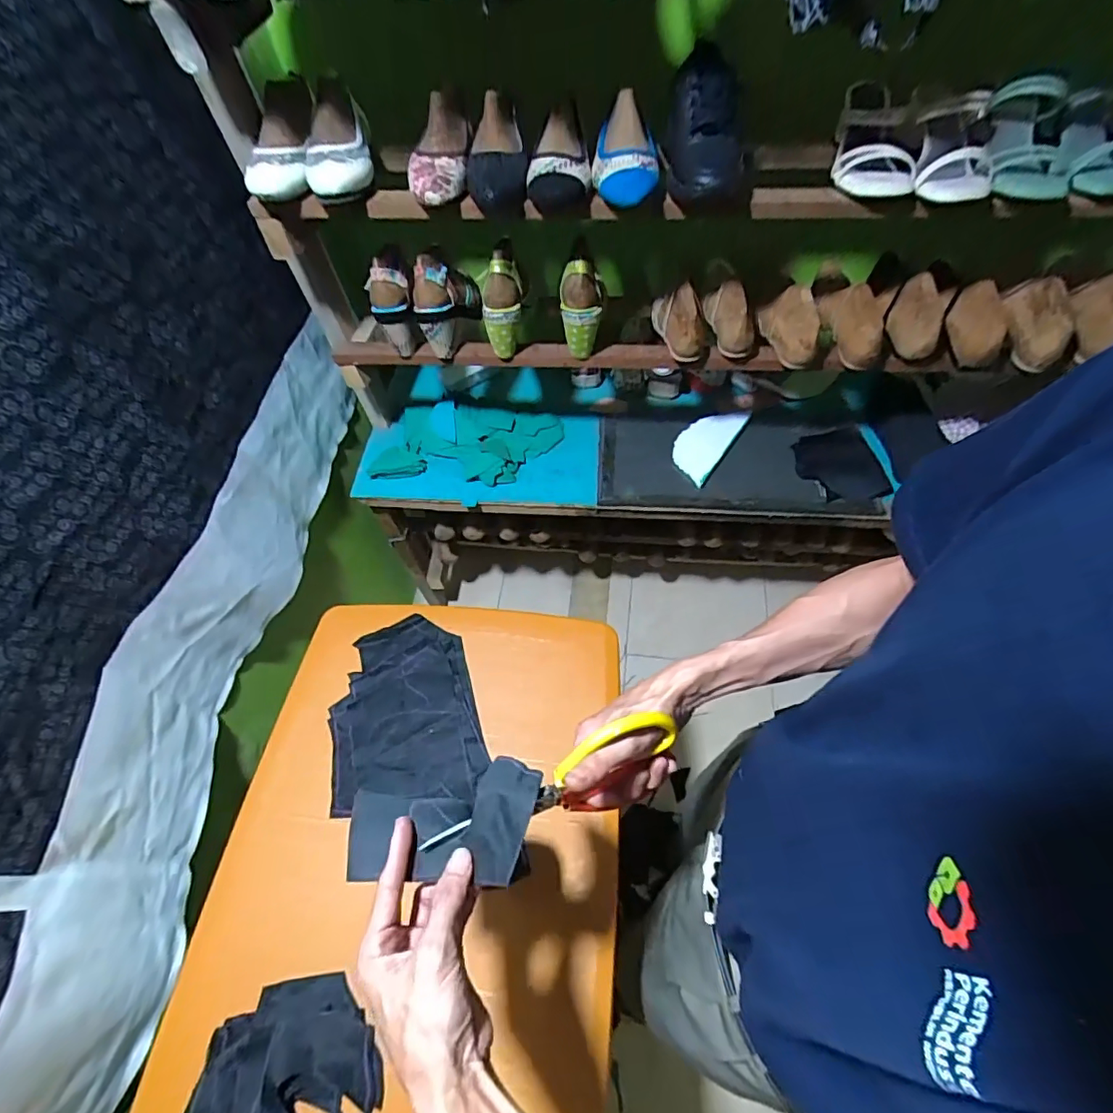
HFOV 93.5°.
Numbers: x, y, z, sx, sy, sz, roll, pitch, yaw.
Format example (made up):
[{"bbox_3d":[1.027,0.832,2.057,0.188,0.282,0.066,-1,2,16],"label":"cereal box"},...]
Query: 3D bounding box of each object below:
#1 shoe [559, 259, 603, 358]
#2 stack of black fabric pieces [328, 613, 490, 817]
[{"bbox_3d":[0.041,-0.396,0.841,0.067,0.142,0.061,2,58,5],"label":"shoe"},{"bbox_3d":[-0.216,0.212,0.736,0.198,0.016,0.261,-14,58,-5],"label":"stack of black fabric pieces"}]

